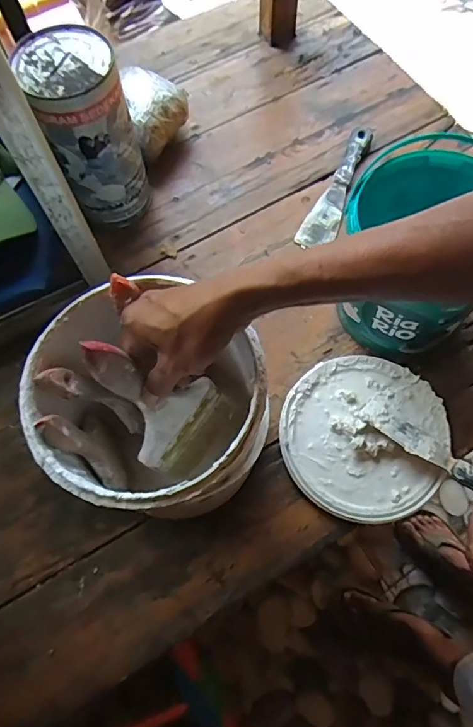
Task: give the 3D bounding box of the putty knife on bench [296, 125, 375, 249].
[{"bbox_3d":[0.143,-0.245,0.635,0.045,0.023,0.209,26,71,11],"label":"putty knife on bench"}]

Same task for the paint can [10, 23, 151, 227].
[{"bbox_3d":[-0.169,-0.263,0.556,0.092,0.202,0.099,0,68,1],"label":"paint can"}]

